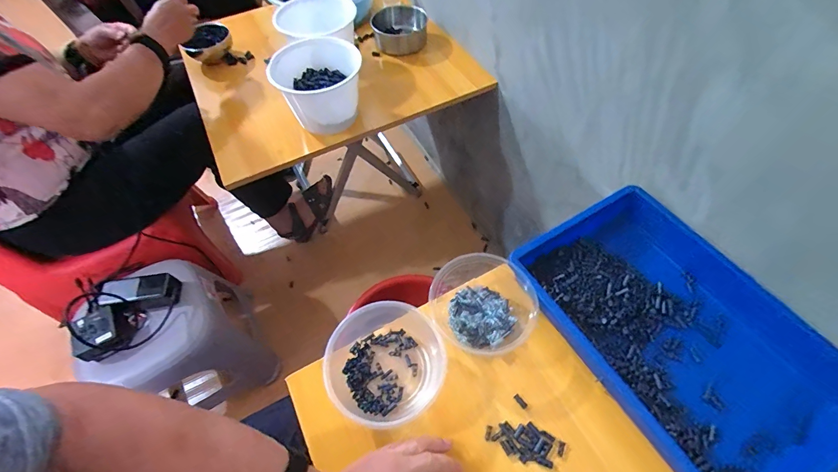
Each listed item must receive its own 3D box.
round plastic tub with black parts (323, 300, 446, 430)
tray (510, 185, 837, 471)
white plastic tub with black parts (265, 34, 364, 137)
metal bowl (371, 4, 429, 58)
[{"bbox_3d":[-0.041,0.159,0.465,0.135,0.056,0.135,0,60,1],"label":"round plastic tub with black parts"},{"bbox_3d":[0.332,0.112,0.476,0.257,0.071,0.365,-27,63,-14],"label":"tray"},{"bbox_3d":[-0.200,-0.283,0.745,0.167,0.124,0.190,-13,60,-7],"label":"white plastic tub with black parts"},{"bbox_3d":[-0.046,-0.513,0.912,0.133,0.076,0.133,0,60,1],"label":"metal bowl"}]

